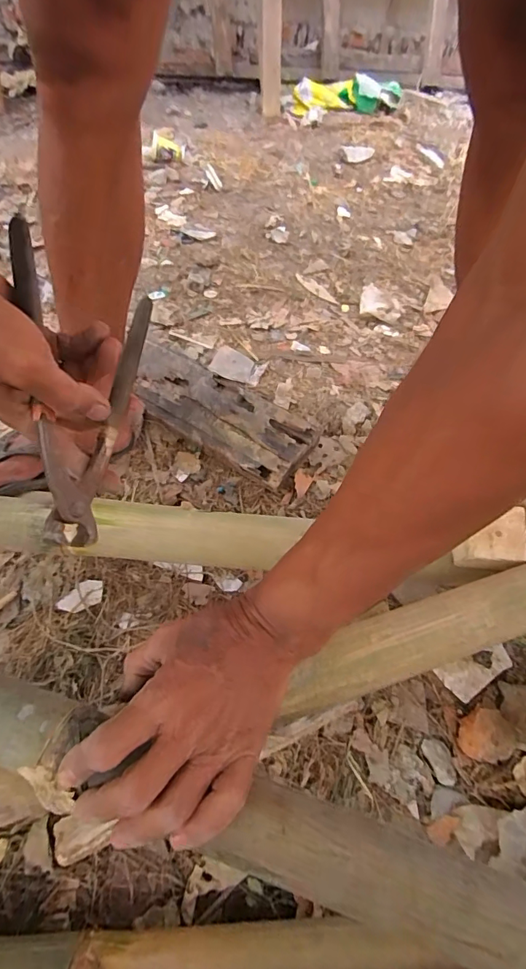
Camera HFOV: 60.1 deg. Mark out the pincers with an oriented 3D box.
[{"bbox_3d":[-0.135,-0.063,0.326,0.015,0.111,0.206,-8,76,34],"label":"pincers"}]

